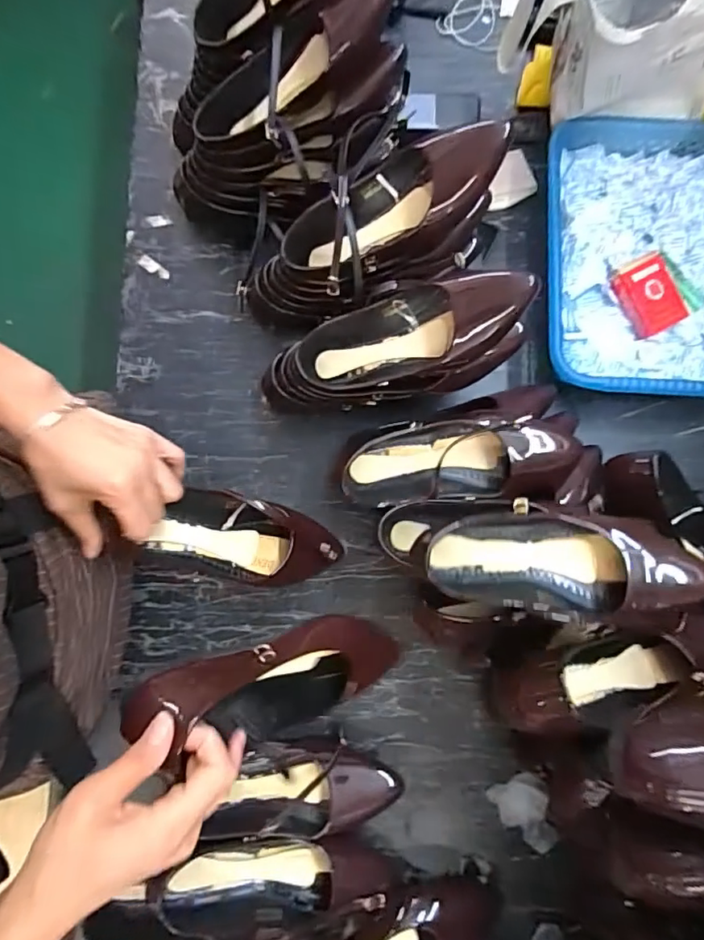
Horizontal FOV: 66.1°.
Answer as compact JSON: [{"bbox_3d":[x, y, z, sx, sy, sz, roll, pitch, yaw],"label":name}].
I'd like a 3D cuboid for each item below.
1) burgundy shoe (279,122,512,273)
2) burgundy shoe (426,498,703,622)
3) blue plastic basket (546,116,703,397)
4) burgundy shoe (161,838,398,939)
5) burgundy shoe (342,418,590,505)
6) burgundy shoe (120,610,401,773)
[{"bbox_3d":[0.040,-0.254,0.535,0.231,0.061,0.073,-17,78,25],"label":"burgundy shoe"},{"bbox_3d":[0.181,0.083,0.469,0.218,0.067,0.091,8,79,3],"label":"burgundy shoe"},{"bbox_3d":[0.348,-0.235,0.642,0.244,0.076,0.328,4,79,2],"label":"blue plastic basket"},{"bbox_3d":[-0.068,0.402,0.531,0.229,0.049,0.079,1,79,-12],"label":"burgundy shoe"},{"bbox_3d":[0.109,-0.006,0.544,0.230,0.047,0.081,-3,79,1],"label":"burgundy shoe"},{"bbox_3d":[-0.051,0.160,0.409,0.061,0.220,0.085,-13,75,44],"label":"burgundy shoe"}]

